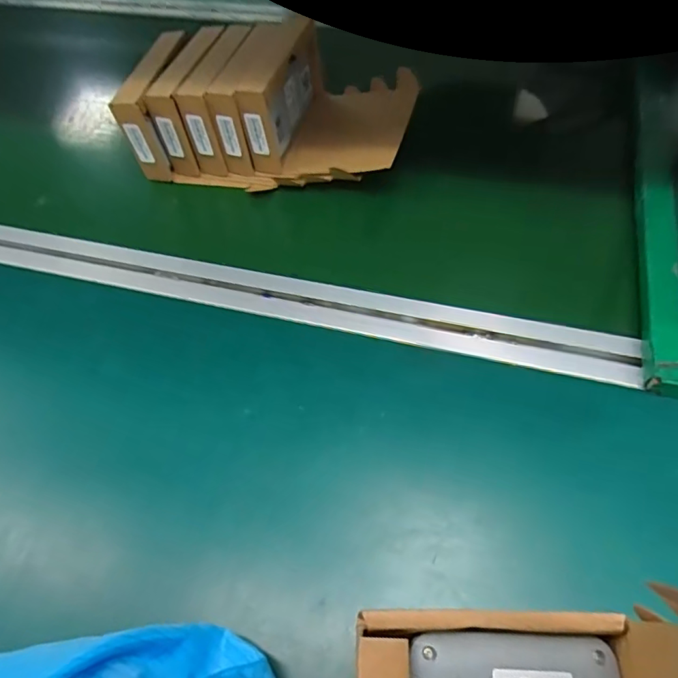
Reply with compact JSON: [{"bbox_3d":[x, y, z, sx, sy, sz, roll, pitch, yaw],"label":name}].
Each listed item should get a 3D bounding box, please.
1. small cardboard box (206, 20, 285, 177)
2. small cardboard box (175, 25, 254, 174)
[{"bbox_3d":[-0.079,-0.223,0.472,0.029,0.079,0.120,11,59,9],"label":"small cardboard box"},{"bbox_3d":[-0.107,-0.223,0.476,0.030,0.077,0.113,10,59,9],"label":"small cardboard box"}]

